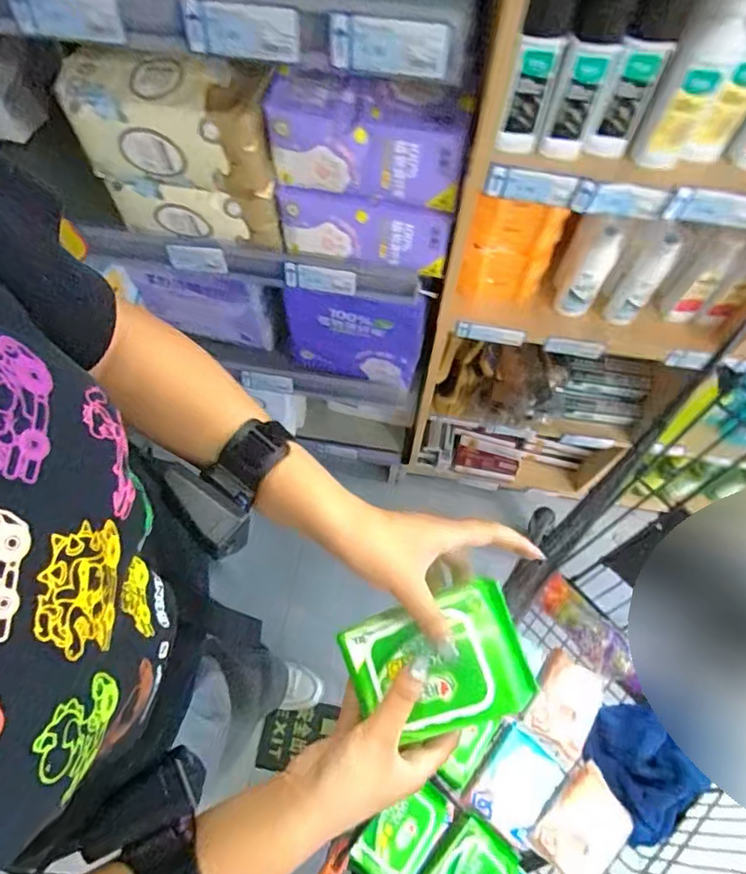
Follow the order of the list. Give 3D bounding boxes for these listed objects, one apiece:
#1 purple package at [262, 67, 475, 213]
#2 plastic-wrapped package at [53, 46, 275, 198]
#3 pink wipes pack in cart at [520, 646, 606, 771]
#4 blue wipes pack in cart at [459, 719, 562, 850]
[{"bbox_3d":[-0.005,-0.311,0.589,0.205,0.108,0.066,17,66,5],"label":"purple package"},{"bbox_3d":[-0.213,-0.338,0.603,0.210,0.107,0.080,11,66,3],"label":"plastic-wrapped package"},{"bbox_3d":[0.281,0.390,0.820,0.101,0.045,0.129,39,50,3],"label":"pink wipes pack in cart"},{"bbox_3d":[0.194,0.471,0.758,0.094,0.032,0.123,38,70,14],"label":"blue wipes pack in cart"}]

